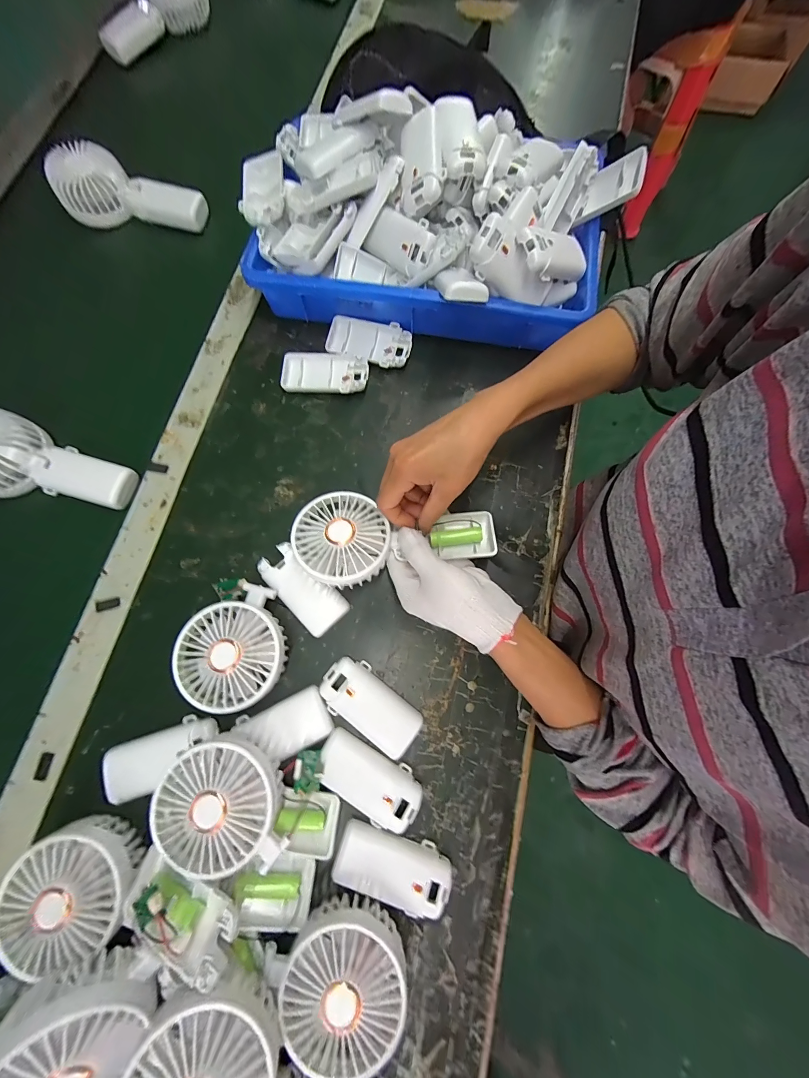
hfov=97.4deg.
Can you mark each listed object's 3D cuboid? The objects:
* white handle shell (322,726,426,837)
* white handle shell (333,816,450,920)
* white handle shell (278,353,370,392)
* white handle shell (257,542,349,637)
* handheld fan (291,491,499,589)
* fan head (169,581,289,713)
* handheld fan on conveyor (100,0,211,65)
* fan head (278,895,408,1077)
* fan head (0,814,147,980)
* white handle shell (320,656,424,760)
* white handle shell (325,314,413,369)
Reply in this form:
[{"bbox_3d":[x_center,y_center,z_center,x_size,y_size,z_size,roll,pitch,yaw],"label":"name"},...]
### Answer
[{"bbox_3d":[-0.031,0.207,0.302,0.092,0.011,0.047,26,78,7],"label":"white handle shell"},{"bbox_3d":[-0.009,0.271,0.293,0.093,0.015,0.045,20,78,6],"label":"white handle shell"},{"bbox_3d":[-0.090,-0.184,0.400,0.098,0.014,0.048,4,77,2],"label":"white handle shell"},{"bbox_3d":[-0.098,0.047,0.343,0.043,0.019,0.091,-42,79,-8],"label":"white handle shell"},{"bbox_3d":[-0.008,0.000,0.331,0.181,0.037,0.087,0,76,-7],"label":"handheld fan"},{"bbox_3d":[-0.147,0.100,0.314,0.091,0.044,0.094,-30,78,-6],"label":"fan head"},{"bbox_3d":[-0.397,-0.824,0.560,0.078,0.045,0.189,43,83,-17],"label":"handheld fan on conveyor"},{"bbox_3d":[-0.043,0.319,0.260,0.081,0.050,0.084,0,77,1],"label":"fan head"},{"bbox_3d":[-0.245,0.262,0.266,0.083,0.045,0.086,43,81,10],"label":"fan head"},{"bbox_3d":[-0.031,0.149,0.320,0.094,0.016,0.048,32,79,8],"label":"white handle shell"},{"bbox_3d":[-0.041,-0.224,0.407,0.095,0.016,0.048,14,77,4],"label":"white handle shell"}]

